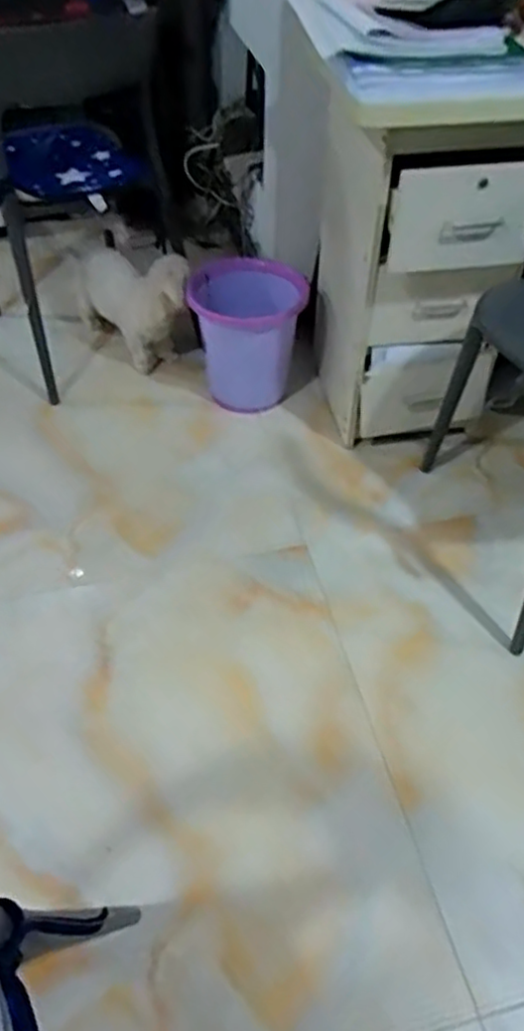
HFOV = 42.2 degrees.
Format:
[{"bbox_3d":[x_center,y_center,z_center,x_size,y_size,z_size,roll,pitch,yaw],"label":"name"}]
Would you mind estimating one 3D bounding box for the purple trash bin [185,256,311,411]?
[{"bbox_3d":[-0.041,-0.452,1.657,0.263,0.293,0.296,-3,48,-3],"label":"purple trash bin"}]

